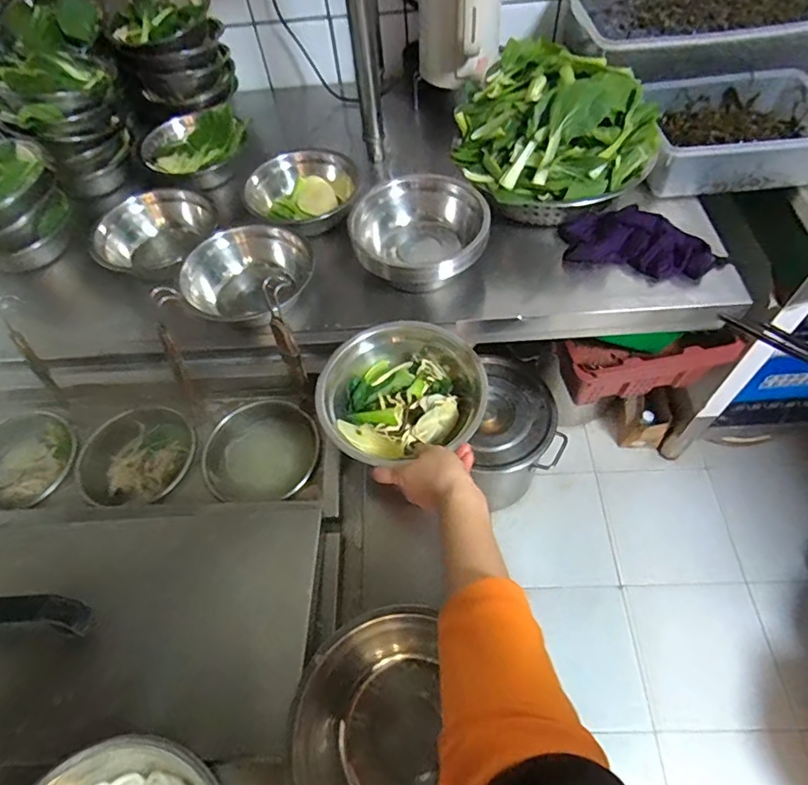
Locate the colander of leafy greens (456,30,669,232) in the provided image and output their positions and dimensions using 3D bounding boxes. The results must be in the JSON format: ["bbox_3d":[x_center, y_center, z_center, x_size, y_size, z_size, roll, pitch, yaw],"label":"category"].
[{"bbox_3d":[0.224,-0.390,0.766,0.289,0.154,0.252,7,59,9],"label":"colander of leafy greens"}]

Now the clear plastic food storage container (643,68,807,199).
[{"bbox_3d":[0.534,-0.413,0.820,0.279,0.095,0.200,2,58,6],"label":"clear plastic food storage container"}]

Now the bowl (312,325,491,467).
[{"bbox_3d":[-0.003,0.000,0.609,0.193,0.075,0.155,-32,61,-15],"label":"bowl"}]

